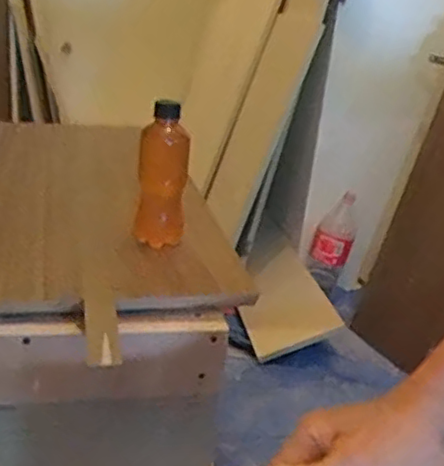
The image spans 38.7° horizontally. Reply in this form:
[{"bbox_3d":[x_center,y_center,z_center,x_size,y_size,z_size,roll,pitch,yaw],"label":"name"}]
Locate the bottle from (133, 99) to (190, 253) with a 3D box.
[{"bbox_3d":[-0.069,-0.070,0.731,0.053,0.160,0.050,6,24,3],"label":"bottle"}]

